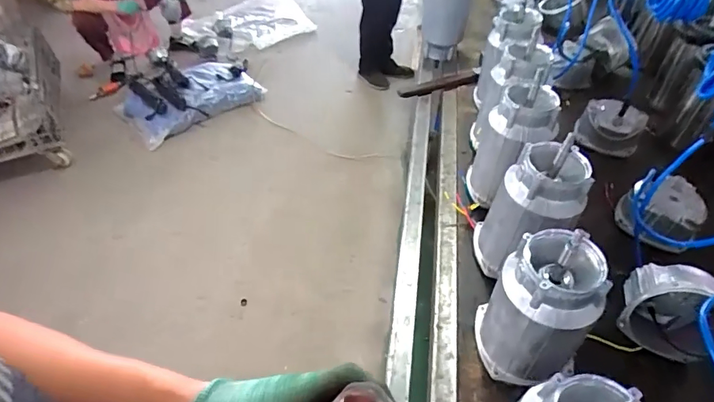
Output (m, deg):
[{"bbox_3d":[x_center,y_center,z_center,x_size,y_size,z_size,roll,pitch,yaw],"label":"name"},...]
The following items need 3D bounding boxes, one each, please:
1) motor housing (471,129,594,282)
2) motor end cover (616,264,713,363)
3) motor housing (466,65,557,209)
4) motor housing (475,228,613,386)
[{"bbox_3d":[0.264,0.019,0.688,0.115,0.224,0.117,-2,47,-2],"label":"motor housing"},{"bbox_3d":[0.456,0.159,0.637,0.141,0.140,0.089,10,47,10],"label":"motor end cover"},{"bbox_3d":[0.280,-0.094,0.802,0.112,0.218,0.112,0,46,0],"label":"motor housing"},{"bbox_3d":[0.232,0.145,0.576,0.106,0.224,0.104,-1,46,0],"label":"motor housing"}]

